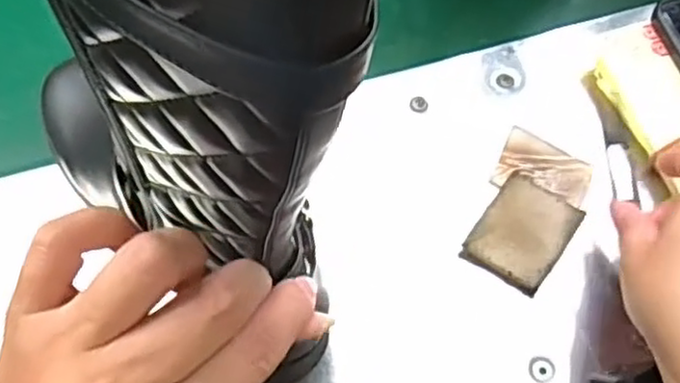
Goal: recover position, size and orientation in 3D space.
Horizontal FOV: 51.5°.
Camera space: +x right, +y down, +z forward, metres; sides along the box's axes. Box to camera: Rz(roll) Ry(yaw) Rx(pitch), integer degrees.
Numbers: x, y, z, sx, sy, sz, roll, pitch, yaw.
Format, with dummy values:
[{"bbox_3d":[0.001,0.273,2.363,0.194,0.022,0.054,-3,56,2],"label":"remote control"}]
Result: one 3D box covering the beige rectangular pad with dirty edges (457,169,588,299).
[{"bbox_3d":[0.107,0.024,0.411,0.049,0.008,0.062,32,69,15],"label":"beige rectangular pad with dirty edges"}]

